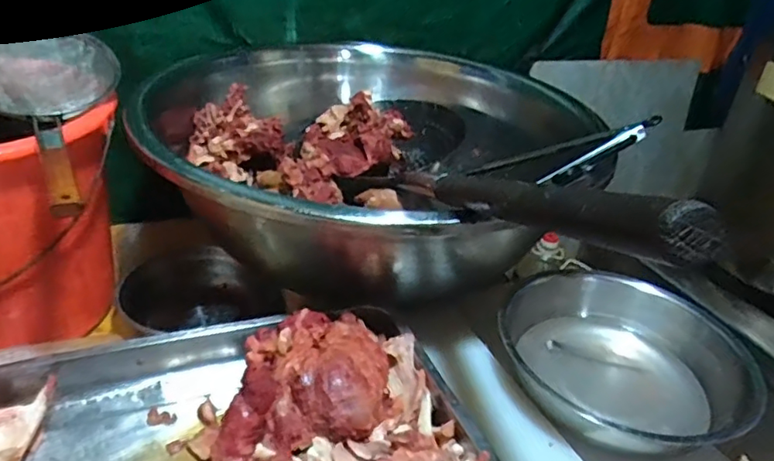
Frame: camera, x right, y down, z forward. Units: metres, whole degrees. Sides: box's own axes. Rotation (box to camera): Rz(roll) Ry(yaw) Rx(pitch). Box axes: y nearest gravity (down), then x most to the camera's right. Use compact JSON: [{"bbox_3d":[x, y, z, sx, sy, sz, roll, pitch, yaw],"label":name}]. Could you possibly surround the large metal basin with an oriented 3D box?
[{"bbox_3d":[-0.017,-0.114,0.834,0.594,0.182,0.594,4,31,-3],"label":"large metal basin"}]

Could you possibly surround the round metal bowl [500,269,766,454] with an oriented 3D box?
[{"bbox_3d":[0.272,0.155,0.651,0.259,0.099,0.253,4,31,-3],"label":"round metal bowl"}]

